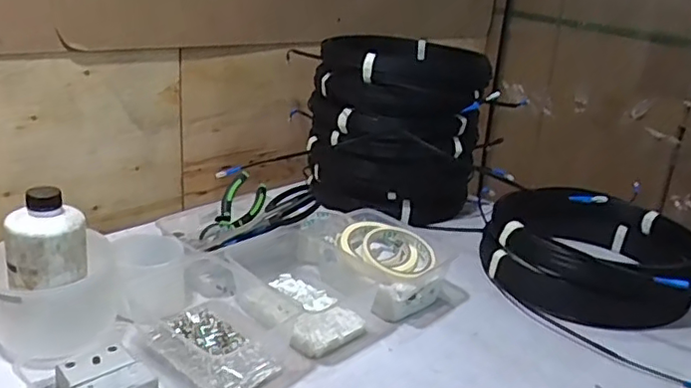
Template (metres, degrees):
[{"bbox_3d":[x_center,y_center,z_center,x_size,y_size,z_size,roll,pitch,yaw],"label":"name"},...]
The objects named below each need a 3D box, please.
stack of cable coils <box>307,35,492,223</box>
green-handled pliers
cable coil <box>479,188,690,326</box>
[{"bbox_3d":[0.080,-0.114,1.020,0.269,0.252,0.258,5,19,0],"label":"stack of cable coils"},{"bbox_3d":[-0.150,0.021,0.840,0.054,0.023,0.110,29,59,-5],"label":"green-handled pliers"},{"bbox_3d":[0.346,0.079,0.841,0.267,0.102,0.267,4,19,-1],"label":"cable coil"}]

